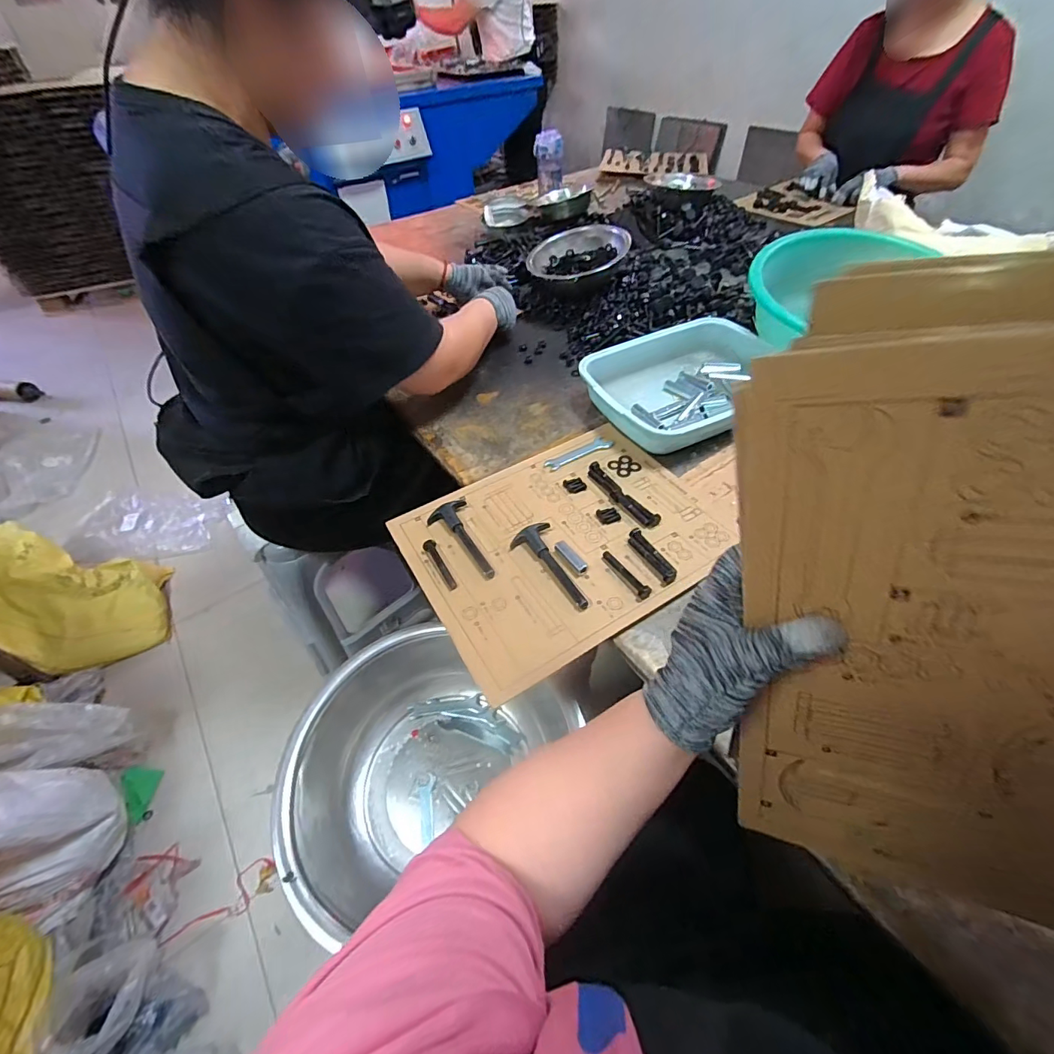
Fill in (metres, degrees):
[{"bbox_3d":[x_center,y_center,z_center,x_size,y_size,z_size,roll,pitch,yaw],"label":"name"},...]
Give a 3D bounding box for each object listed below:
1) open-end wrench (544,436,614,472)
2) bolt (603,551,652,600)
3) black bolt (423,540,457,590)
[{"bbox_3d":[0.078,-0.109,0.707,0.107,0.005,0.029,-26,52,-18],"label":"open-end wrench"},{"bbox_3d":[0.115,0.052,0.549,0.015,0.011,0.075,-26,52,-18],"label":"bolt"},{"bbox_3d":[-0.106,0.045,0.575,0.015,0.009,0.079,-24,52,-17],"label":"black bolt"}]

